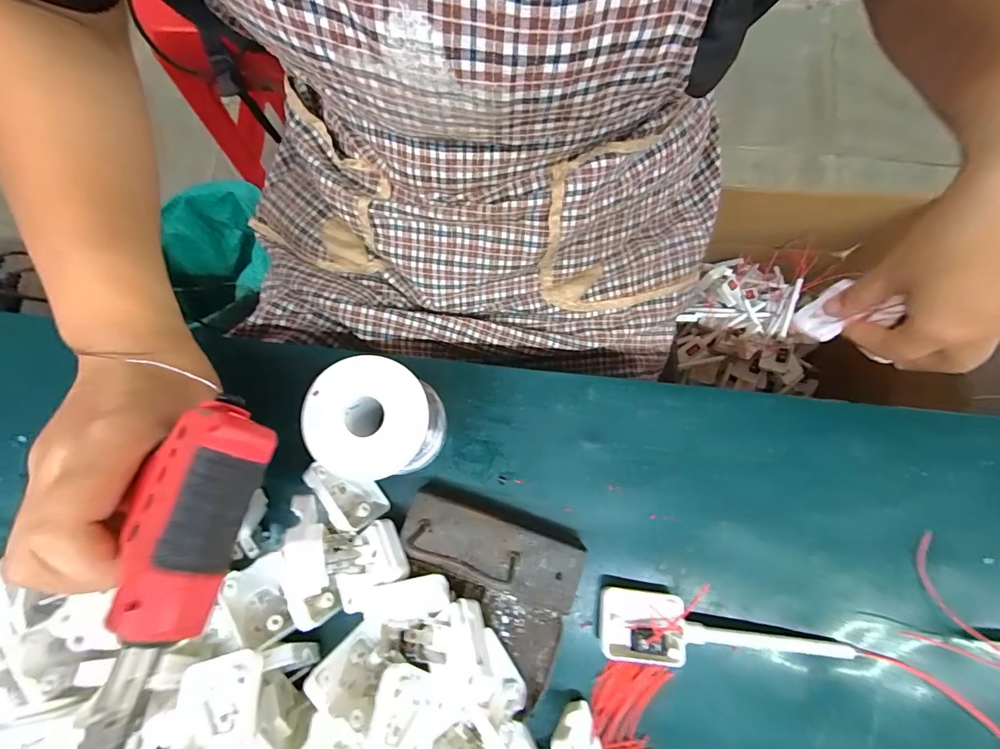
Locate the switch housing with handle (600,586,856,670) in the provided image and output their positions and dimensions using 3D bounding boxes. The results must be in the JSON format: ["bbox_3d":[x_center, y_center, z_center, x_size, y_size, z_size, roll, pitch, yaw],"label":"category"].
[{"bbox_3d":[0.134,0.160,0.254,0.147,0.023,0.037,10,80,3],"label":"switch housing with handle"}]

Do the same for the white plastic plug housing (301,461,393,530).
[{"bbox_3d":[-0.095,0.074,0.266,0.023,0.036,0.045,-37,81,-6],"label":"white plastic plug housing"}]

